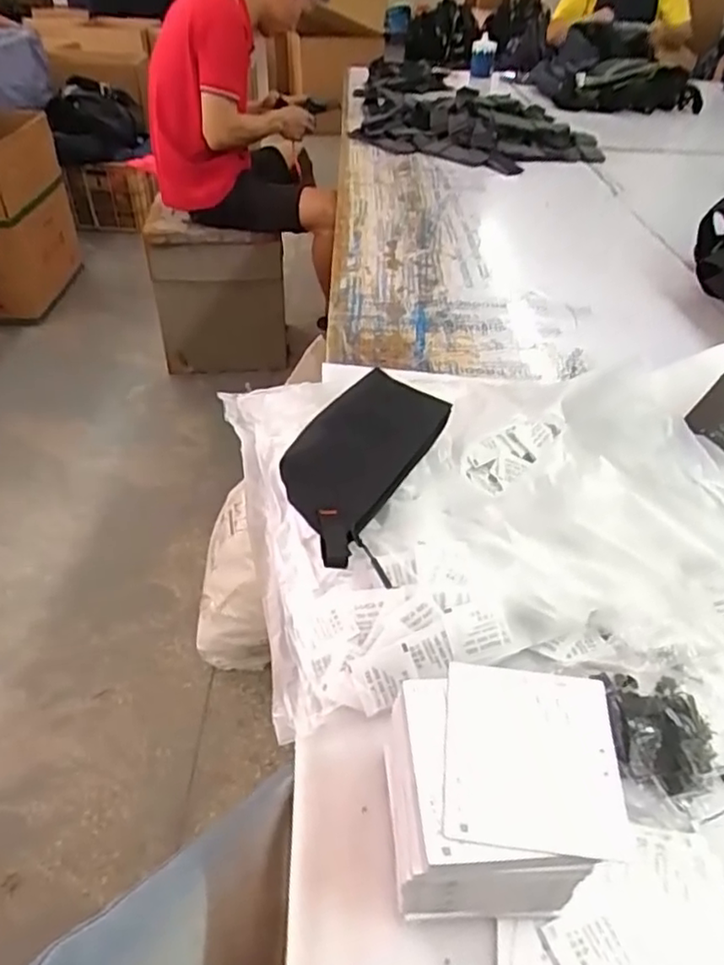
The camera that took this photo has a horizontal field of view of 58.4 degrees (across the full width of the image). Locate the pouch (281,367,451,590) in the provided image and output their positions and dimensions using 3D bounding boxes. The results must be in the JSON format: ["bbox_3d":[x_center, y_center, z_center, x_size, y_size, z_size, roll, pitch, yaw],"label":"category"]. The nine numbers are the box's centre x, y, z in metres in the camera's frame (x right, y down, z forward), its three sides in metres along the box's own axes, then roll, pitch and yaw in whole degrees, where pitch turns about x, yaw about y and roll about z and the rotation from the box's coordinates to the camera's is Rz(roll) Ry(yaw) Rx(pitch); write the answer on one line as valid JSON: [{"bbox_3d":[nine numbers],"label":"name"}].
[{"bbox_3d":[0.002,-0.025,0.526,0.099,0.058,0.221,13,42,11],"label":"pouch"}]

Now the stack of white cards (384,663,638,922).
[{"bbox_3d":[0.077,0.176,0.372,0.121,0.081,0.110,0,40,-1],"label":"stack of white cards"}]

